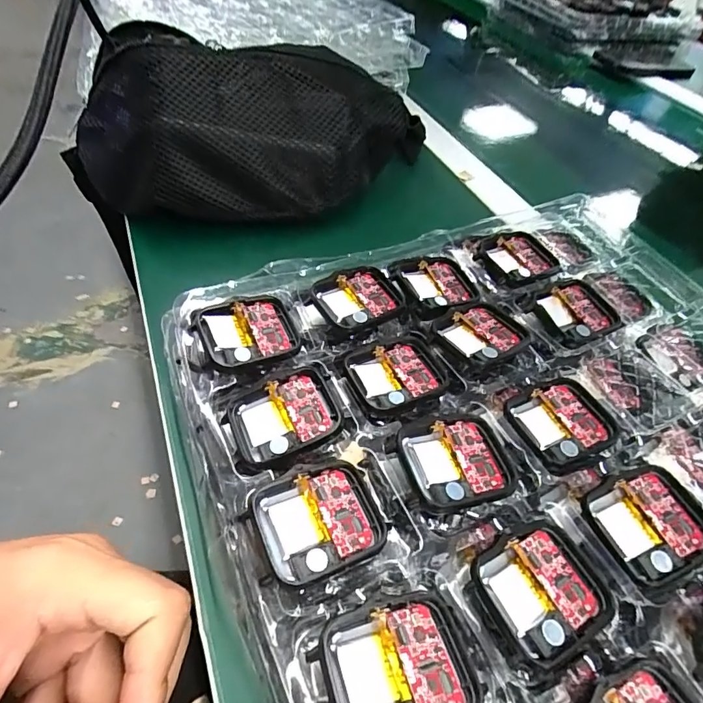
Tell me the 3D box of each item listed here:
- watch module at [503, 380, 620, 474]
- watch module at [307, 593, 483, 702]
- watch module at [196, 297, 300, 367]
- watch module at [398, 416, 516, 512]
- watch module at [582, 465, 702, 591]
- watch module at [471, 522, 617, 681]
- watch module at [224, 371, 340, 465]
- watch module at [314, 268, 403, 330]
[{"bbox_3d":[0.095,0.032,0.201,0.044,0.004,0.039,-13,53,-18],"label":"watch module"},{"bbox_3d":[0.015,0.094,0.133,0.045,0.005,0.037,-11,50,-17],"label":"watch module"},{"bbox_3d":[-0.047,-0.011,0.210,0.043,0.008,0.036,-16,54,-19],"label":"watch module"},{"bbox_3d":[0.042,0.044,0.180,0.043,0.007,0.038,-9,52,-14],"label":"watch module"},{"bbox_3d":[0.117,0.066,0.175,0.044,0.007,0.039,-14,53,-18],"label":"watch module"},{"bbox_3d":[0.066,0.082,0.155,0.046,0.005,0.038,-18,54,-21],"label":"watch module"},{"bbox_3d":[-0.027,0.028,0.189,0.043,0.011,0.035,-14,53,-18],"label":"watch module"},{"bbox_3d":[0.003,-0.027,0.234,0.041,0.008,0.035,-20,55,-22],"label":"watch module"}]

